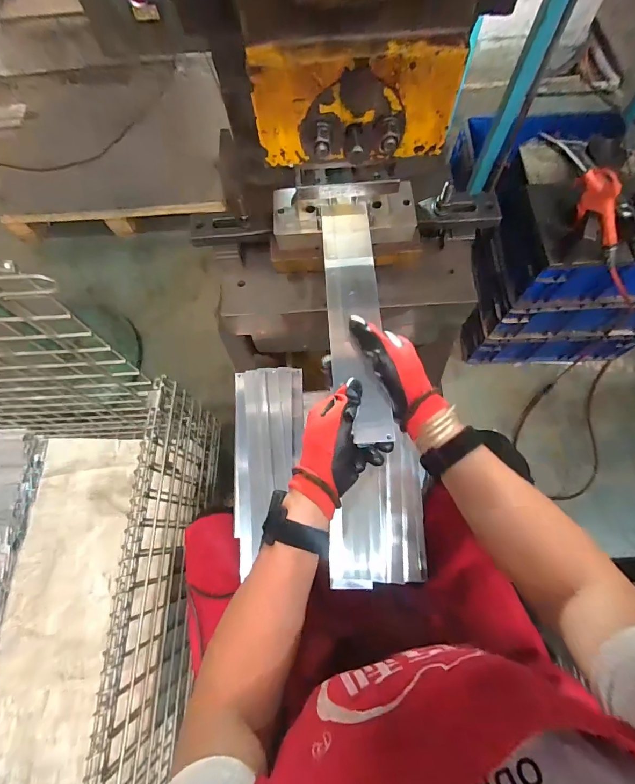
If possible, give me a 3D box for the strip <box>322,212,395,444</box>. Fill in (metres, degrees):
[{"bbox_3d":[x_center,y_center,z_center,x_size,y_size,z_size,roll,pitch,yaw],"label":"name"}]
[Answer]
[{"bbox_3d":[0.044,-0.091,0.464,0.062,0.011,0.303,-4,71,3],"label":"strip"}]

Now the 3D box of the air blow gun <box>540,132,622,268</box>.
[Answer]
[{"bbox_3d":[0.490,-0.315,0.672,0.026,0.078,0.231,-41,108,-12],"label":"air blow gun"}]

